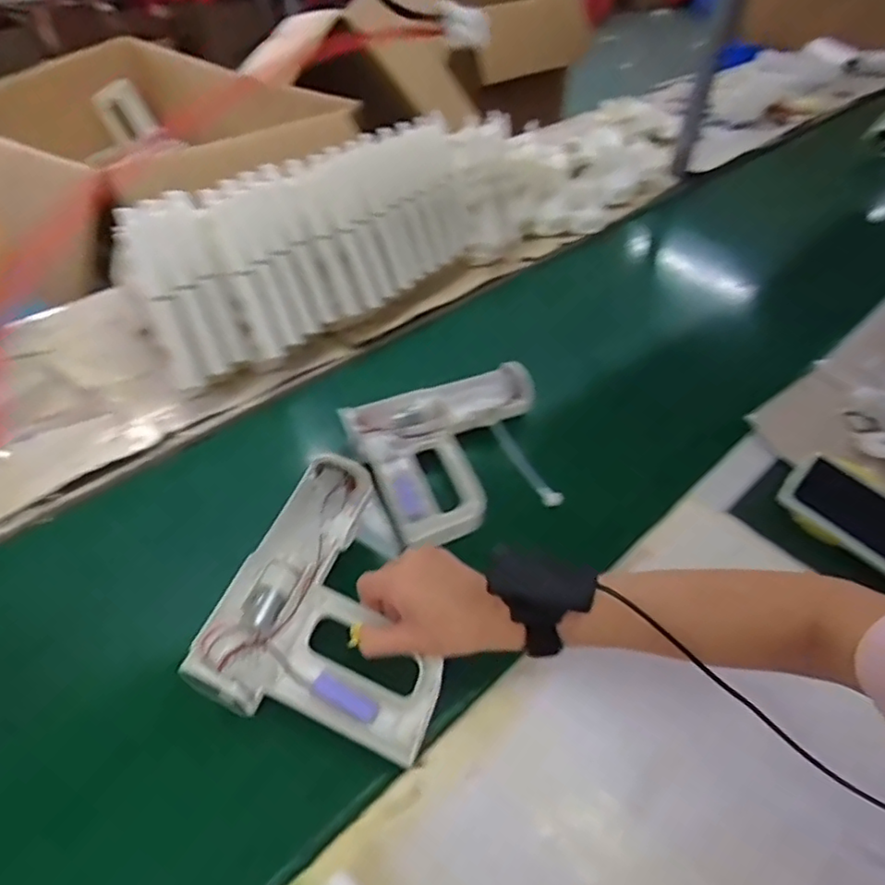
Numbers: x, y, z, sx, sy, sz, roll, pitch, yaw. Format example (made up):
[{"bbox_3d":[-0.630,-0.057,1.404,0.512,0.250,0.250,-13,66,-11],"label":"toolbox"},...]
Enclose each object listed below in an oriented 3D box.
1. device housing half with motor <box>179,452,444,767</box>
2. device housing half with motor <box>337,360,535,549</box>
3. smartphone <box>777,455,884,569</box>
[{"bbox_3d":[-0.073,0.121,0.495,0.178,0.046,0.211,16,47,14],"label":"device housing half with motor"},{"bbox_3d":[0.025,-0.001,0.661,0.217,0.041,0.181,-20,49,-20],"label":"device housing half with motor"},{"bbox_3d":[0.408,0.078,0.585,0.172,0.007,0.085,39,57,18],"label":"smartphone"}]

